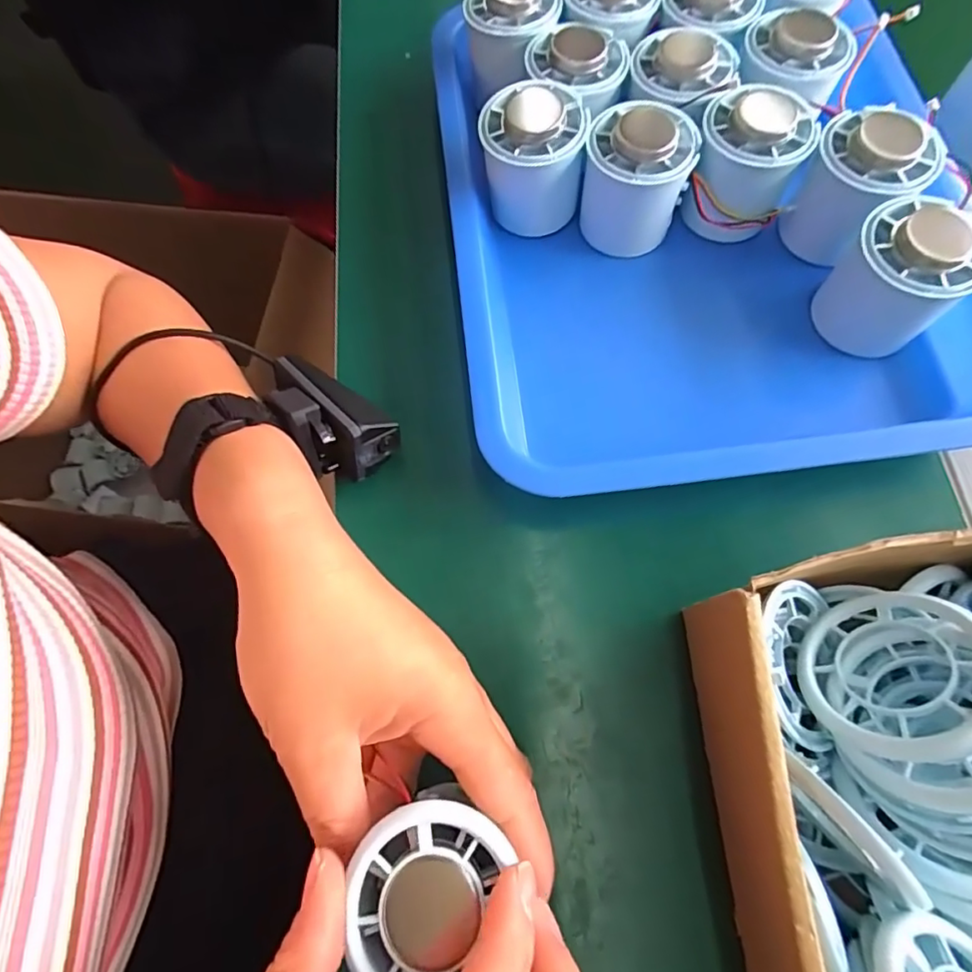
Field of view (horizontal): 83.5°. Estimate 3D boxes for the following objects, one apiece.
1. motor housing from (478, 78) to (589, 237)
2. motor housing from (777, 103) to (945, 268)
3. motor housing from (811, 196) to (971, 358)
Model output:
[{"bbox_3d":[0.024,-0.172,0.297,0.054,0.065,0.054,4,71,3],"label":"motor housing"},{"bbox_3d":[0.185,-0.149,0.276,0.051,0.057,0.053,-1,71,2],"label":"motor housing"},{"bbox_3d":[0.196,-0.096,0.266,0.052,0.072,0.051,-1,71,2],"label":"motor housing"}]

